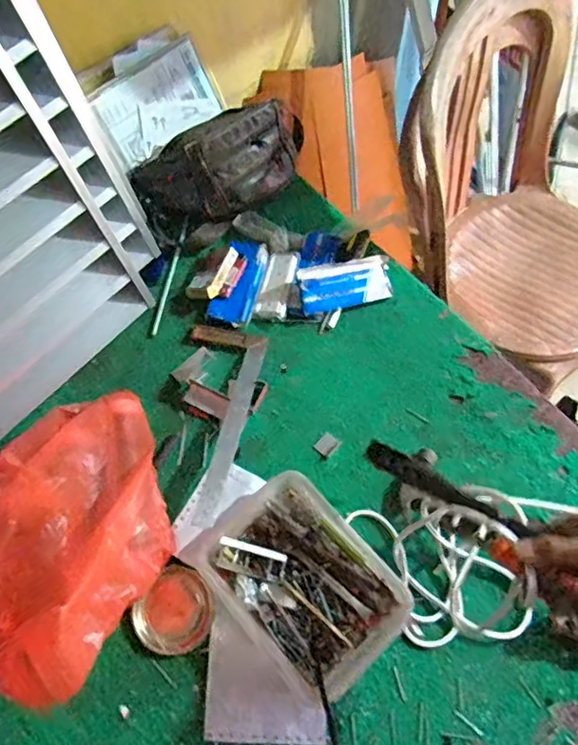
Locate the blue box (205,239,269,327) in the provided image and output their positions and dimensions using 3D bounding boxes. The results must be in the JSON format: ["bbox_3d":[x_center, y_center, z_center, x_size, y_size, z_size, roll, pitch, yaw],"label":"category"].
[{"bbox_3d":[-0.075,-0.140,0.876,0.063,0.016,0.145,12,68,6],"label":"blue box"}]

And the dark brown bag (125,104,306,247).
[{"bbox_3d":[-0.107,-0.332,0.911,0.171,0.115,0.287,34,71,14],"label":"dark brown bag"}]

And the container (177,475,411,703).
[{"bbox_3d":[0.012,0.250,0.692,0.170,0.048,0.240,-40,72,-15],"label":"container"}]

